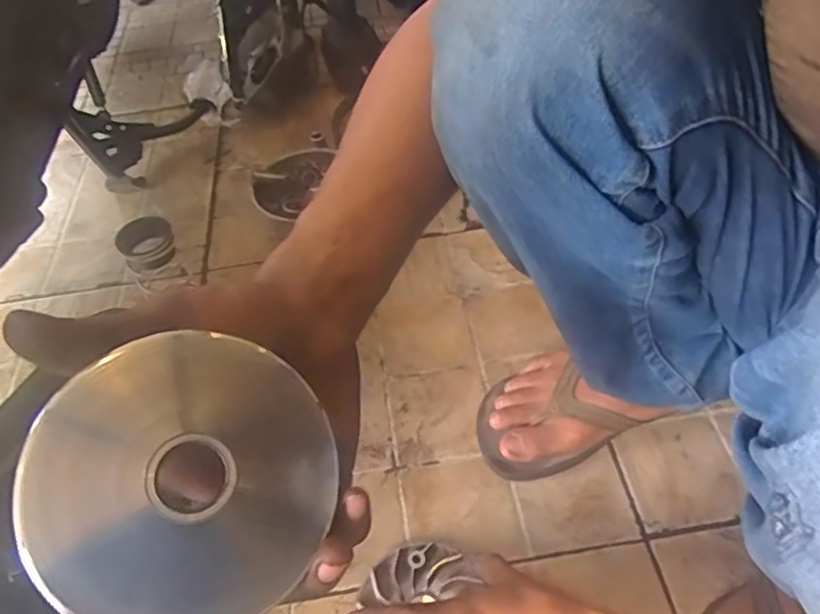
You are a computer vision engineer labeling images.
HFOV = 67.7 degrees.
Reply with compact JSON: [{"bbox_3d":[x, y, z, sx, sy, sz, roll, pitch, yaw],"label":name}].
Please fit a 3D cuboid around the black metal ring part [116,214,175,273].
[{"bbox_3d":[-0.275,-0.066,0.641,0.055,0.041,0.050,-27,54,-17],"label":"black metal ring part"}]

